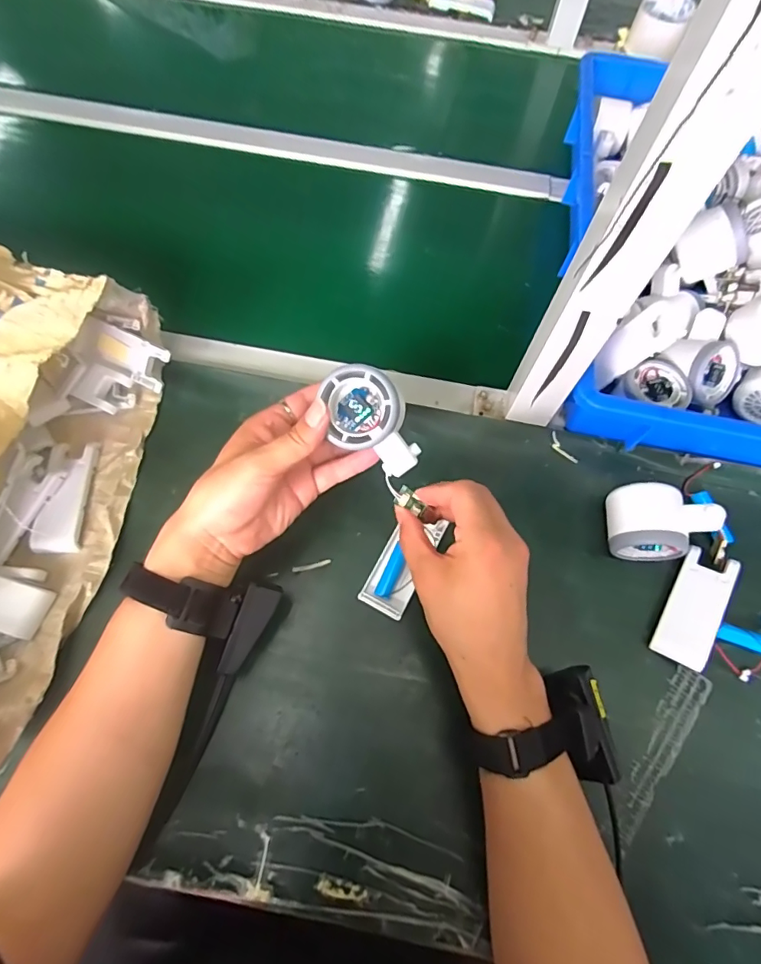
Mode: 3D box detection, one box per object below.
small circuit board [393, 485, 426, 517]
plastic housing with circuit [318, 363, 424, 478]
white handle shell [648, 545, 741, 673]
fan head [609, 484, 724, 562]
[{"bbox_3d":[0.023,0.016,0.371,0.028,0.005,0.013,40,68,-19],"label":"small circuit board"},{"bbox_3d":[-0.007,-0.040,0.336,0.052,0.025,0.082,-17,111,6],"label":"plastic housing with circuit"},{"bbox_3d":[0.261,0.103,0.401,0.041,0.014,0.098,19,69,32],"label":"white handle shell"},{"bbox_3d":[0.234,0.037,0.413,0.078,0.056,0.056,8,66,2],"label":"fan head"}]

